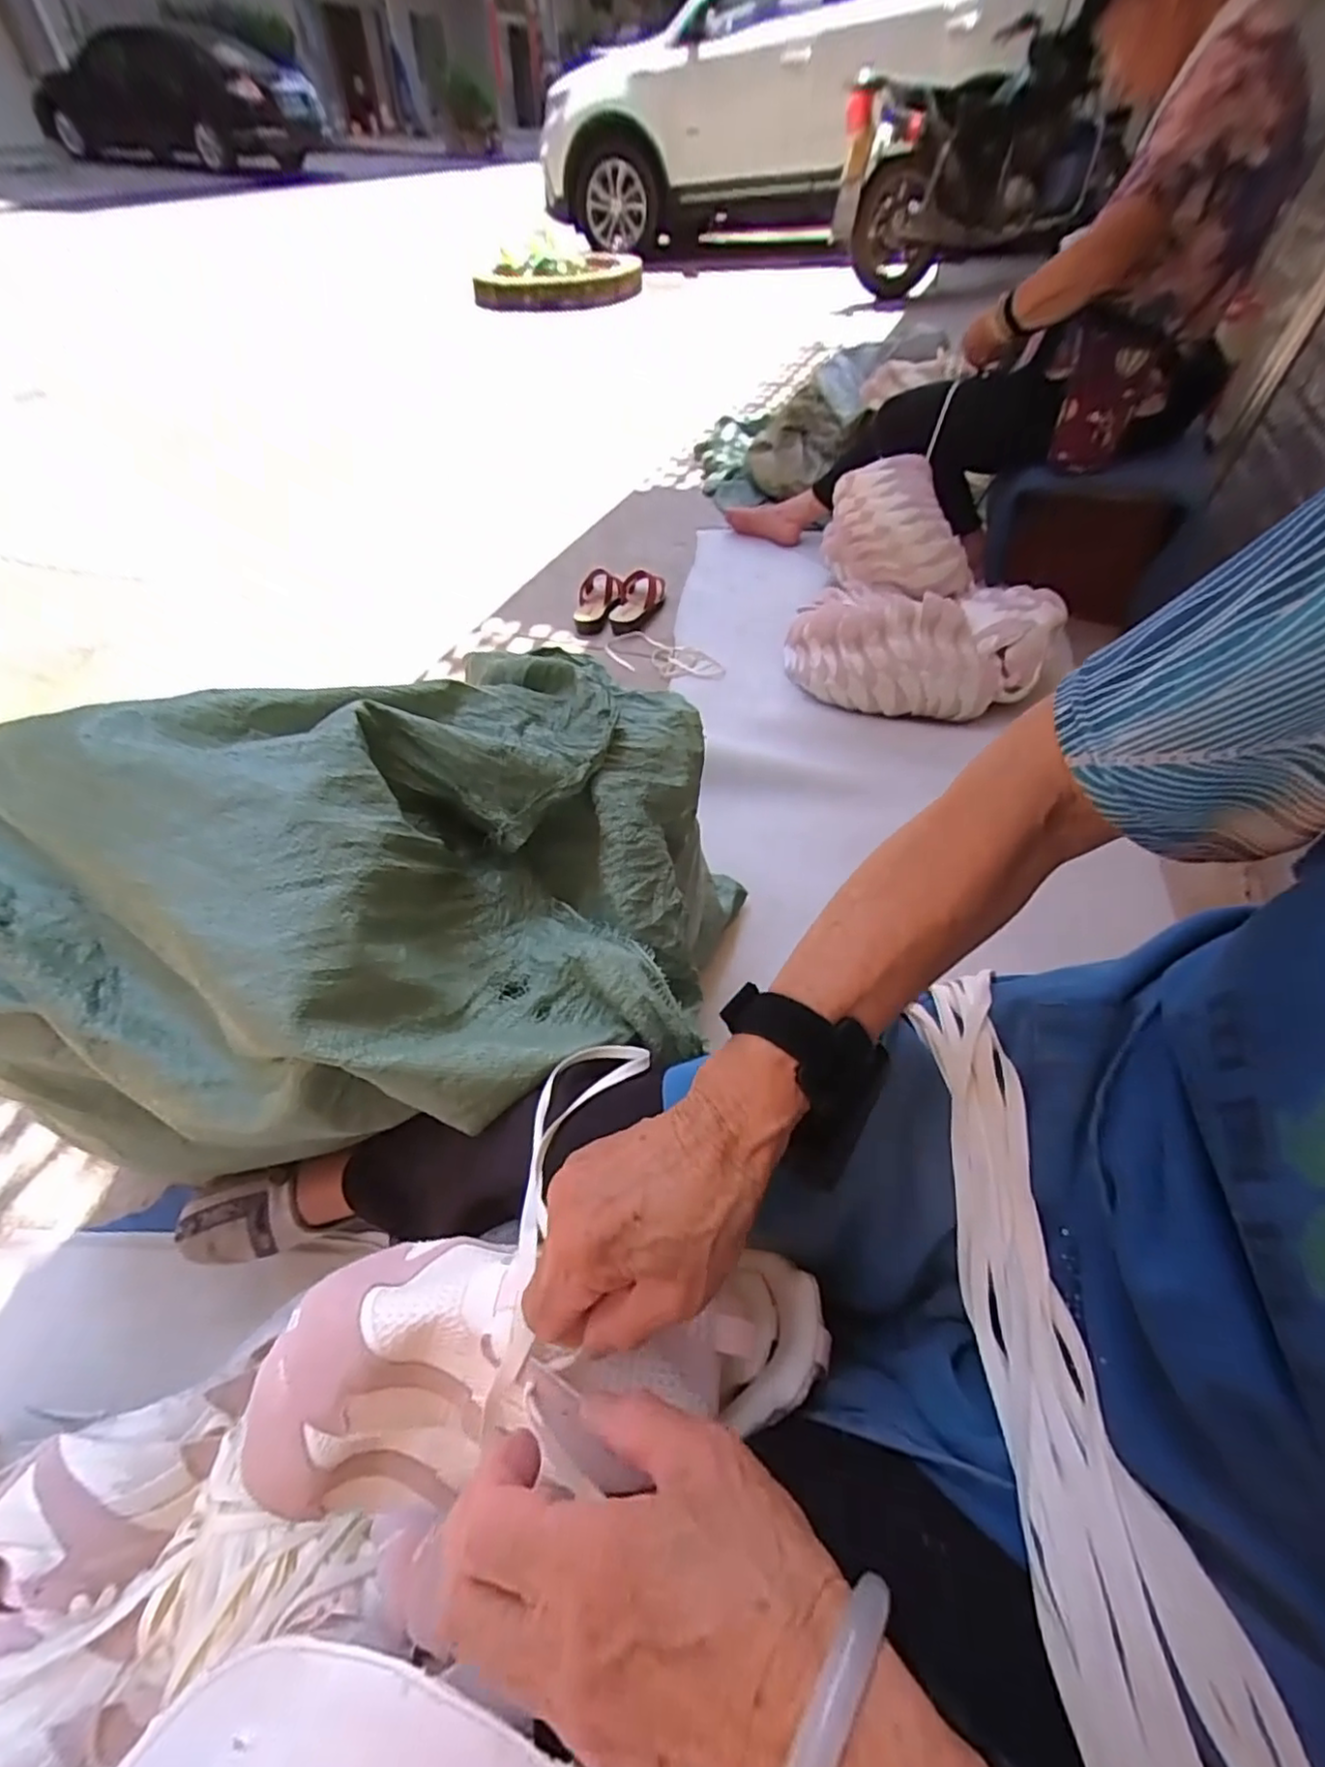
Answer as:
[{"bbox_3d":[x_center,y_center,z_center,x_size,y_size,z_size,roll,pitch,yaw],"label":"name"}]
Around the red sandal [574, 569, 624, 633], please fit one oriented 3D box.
[{"bbox_3d":[-0.144,-0.629,1.464,0.103,0.054,0.206,0,50,-1],"label":"red sandal"}]

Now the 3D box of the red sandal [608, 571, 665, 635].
[{"bbox_3d":[-0.058,-0.627,1.453,0.101,0.057,0.212,9,51,7],"label":"red sandal"}]

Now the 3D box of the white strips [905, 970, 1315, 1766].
[{"bbox_3d":[0.168,0.198,0.282,0.070,0.033,0.342,-2,50,-2],"label":"white strips"}]

